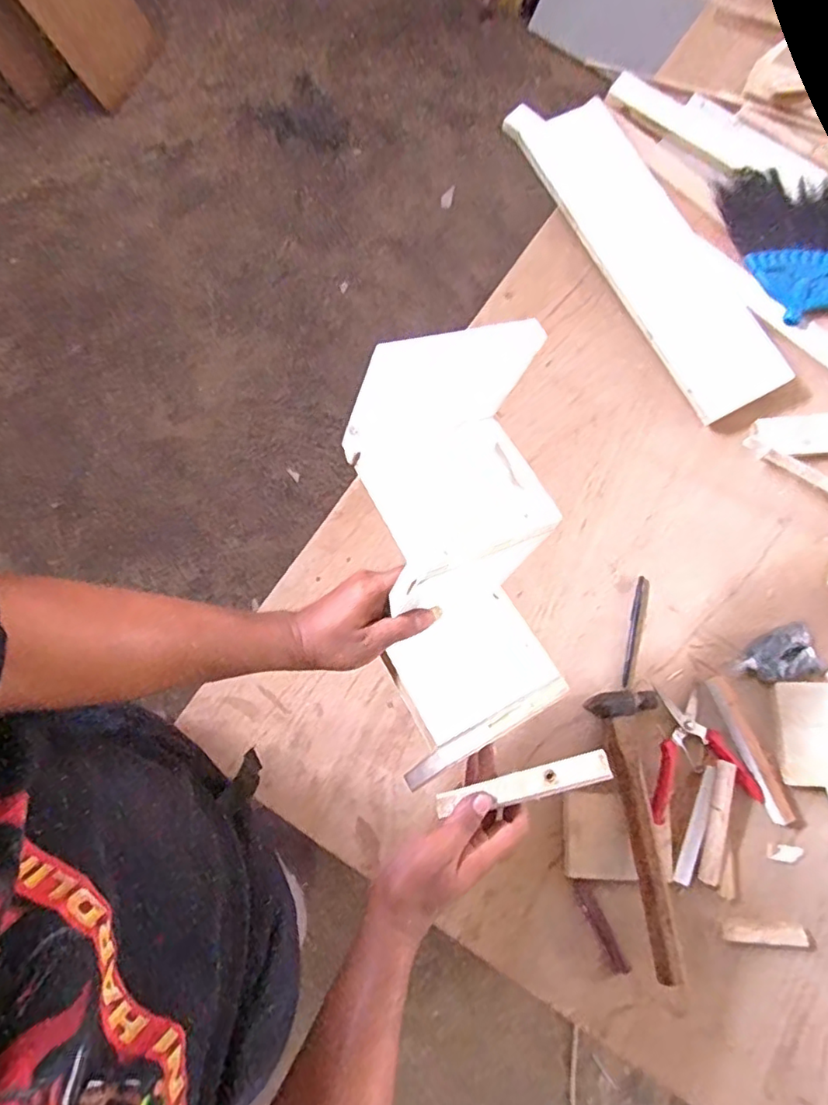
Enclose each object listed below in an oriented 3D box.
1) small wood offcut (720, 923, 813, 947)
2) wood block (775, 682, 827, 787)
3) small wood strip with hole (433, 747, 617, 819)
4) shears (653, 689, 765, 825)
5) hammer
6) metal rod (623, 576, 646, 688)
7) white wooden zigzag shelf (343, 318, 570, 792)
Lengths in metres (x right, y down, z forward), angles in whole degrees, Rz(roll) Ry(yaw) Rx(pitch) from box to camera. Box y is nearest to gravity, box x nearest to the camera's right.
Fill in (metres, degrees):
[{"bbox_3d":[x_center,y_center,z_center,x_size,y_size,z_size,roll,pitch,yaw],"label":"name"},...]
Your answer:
[{"bbox_3d":[0.420,0.455,0.690,0.110,0.013,0.021,6,75,-4],"label":"small wood offcut"},{"bbox_3d":[0.519,0.231,0.737,0.095,0.020,0.126,4,76,-4],"label":"wood block"},{"bbox_3d":[0.085,0.186,0.463,0.141,0.011,0.022,-17,78,10],"label":"small wood strip with hole"},{"bbox_3d":[0.356,0.247,0.731,0.160,0.035,0.151,-6,76,-7],"label":"shears"},{"bbox_3d":[0.287,0.315,0.682,0.097,0.060,0.299,-8,77,-7],"label":"hammer"},{"bbox_3d":[0.289,0.102,0.759,0.013,0.009,0.145,15,75,-1],"label":"metal rod"},{"bbox_3d":[0.042,-0.001,0.492,0.151,0.113,0.338,-11,109,-4],"label":"white wooden zigzag shelf"}]

